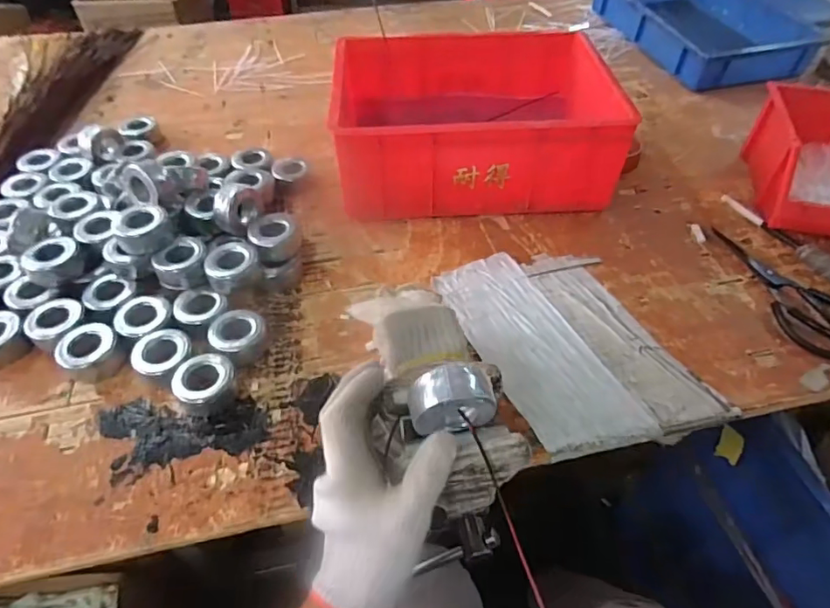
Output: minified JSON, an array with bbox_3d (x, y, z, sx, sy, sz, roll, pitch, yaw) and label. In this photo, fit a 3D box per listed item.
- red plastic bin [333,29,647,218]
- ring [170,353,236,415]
[{"bbox_3d":[0.094,-0.280,0.820,0.402,0.149,0.295,-4,47,-1],"label":"red plastic bin"},{"bbox_3d":[-0.223,0.083,0.571,0.061,0.034,0.050,-34,54,-26],"label":"ring"}]

